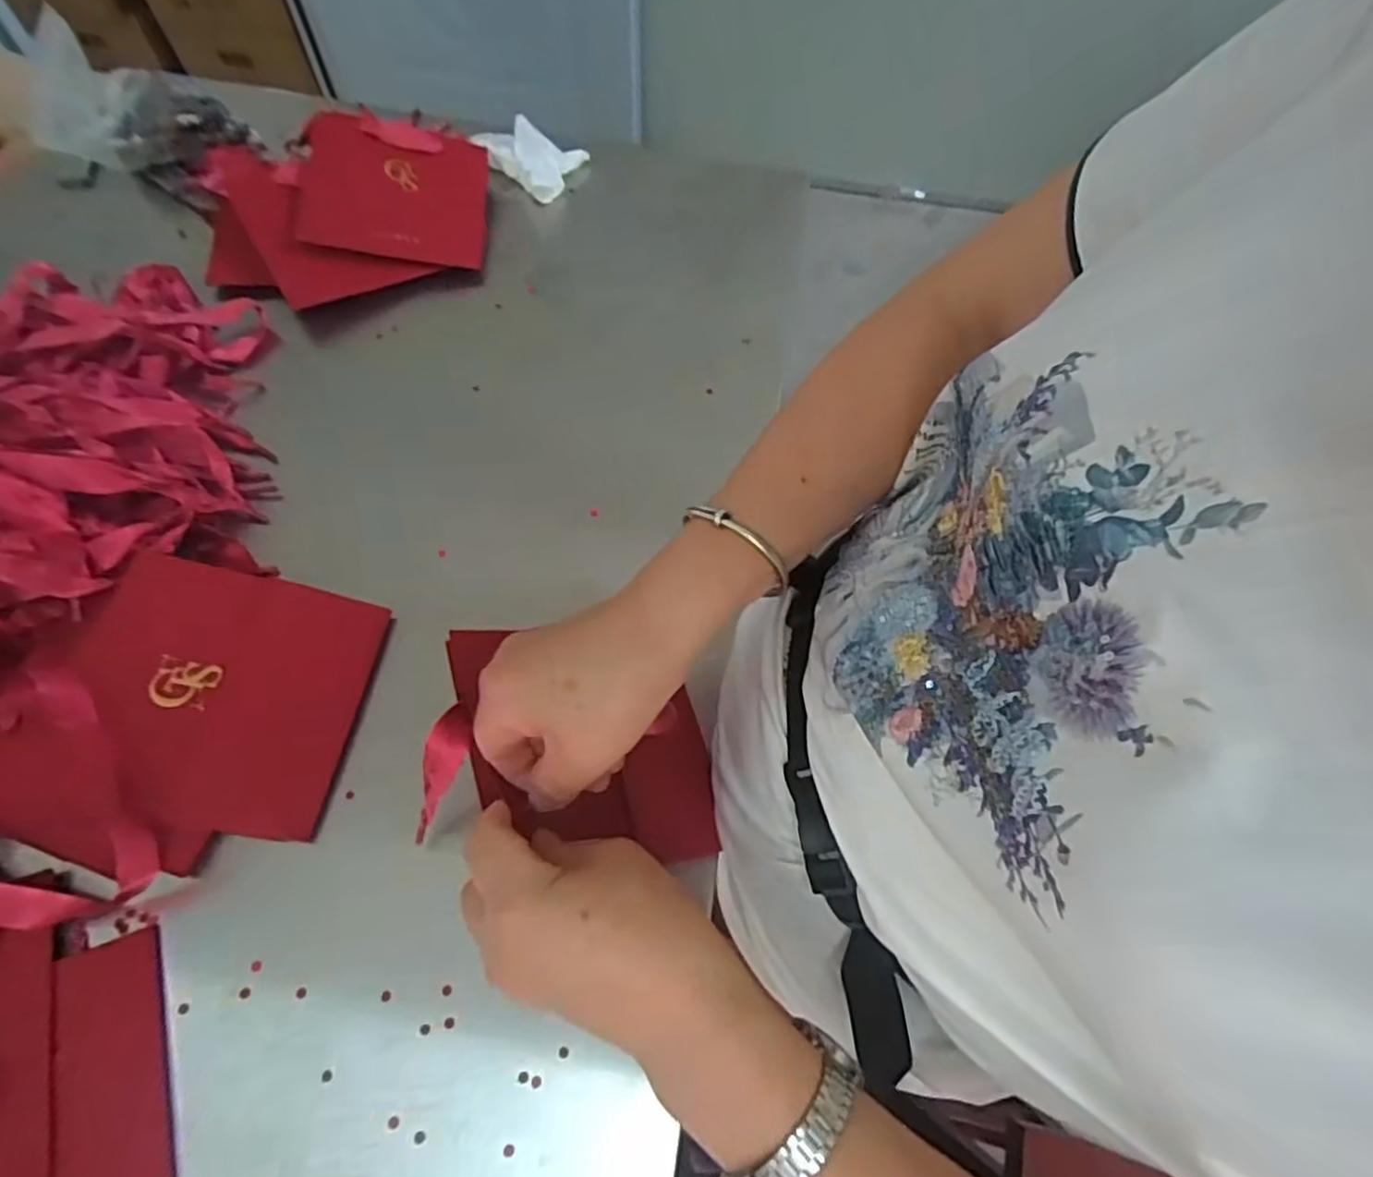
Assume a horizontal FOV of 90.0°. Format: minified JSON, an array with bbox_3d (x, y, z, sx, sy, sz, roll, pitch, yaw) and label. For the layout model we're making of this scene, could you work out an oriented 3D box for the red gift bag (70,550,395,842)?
[{"bbox_3d":[-0.265,0.059,0.391,0.145,0.016,0.138,17,65,-17],"label":"red gift bag"}]

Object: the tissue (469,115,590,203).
[{"bbox_3d":[-0.146,-0.410,0.647,0.099,0.025,0.079,35,67,15],"label":"tissue"}]

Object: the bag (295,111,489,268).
[{"bbox_3d":[-0.254,-0.354,0.596,0.152,0.028,0.171,0,68,-14],"label":"bag"}]

